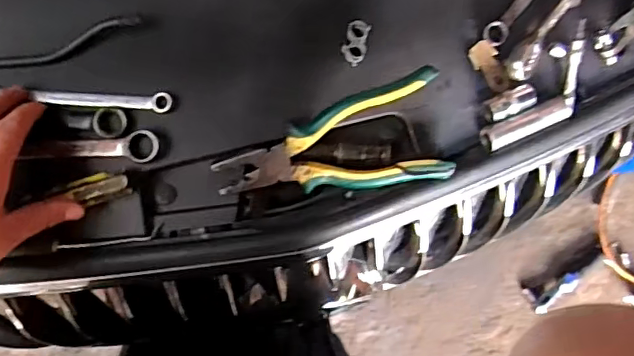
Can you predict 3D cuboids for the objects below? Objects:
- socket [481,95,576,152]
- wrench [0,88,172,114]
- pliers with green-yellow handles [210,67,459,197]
[{"bbox_3d":[0.183,-0.048,0.484,0.086,0.020,0.022,-24,90,-7],"label":"socket"},{"bbox_3d":[-0.192,-0.065,0.443,0.151,0.014,0.015,4,87,-3],"label":"wrench"},{"bbox_3d":[0.013,-0.029,0.450,0.188,0.037,0.087,-9,88,-7],"label":"pliers with green-yellow handles"}]

